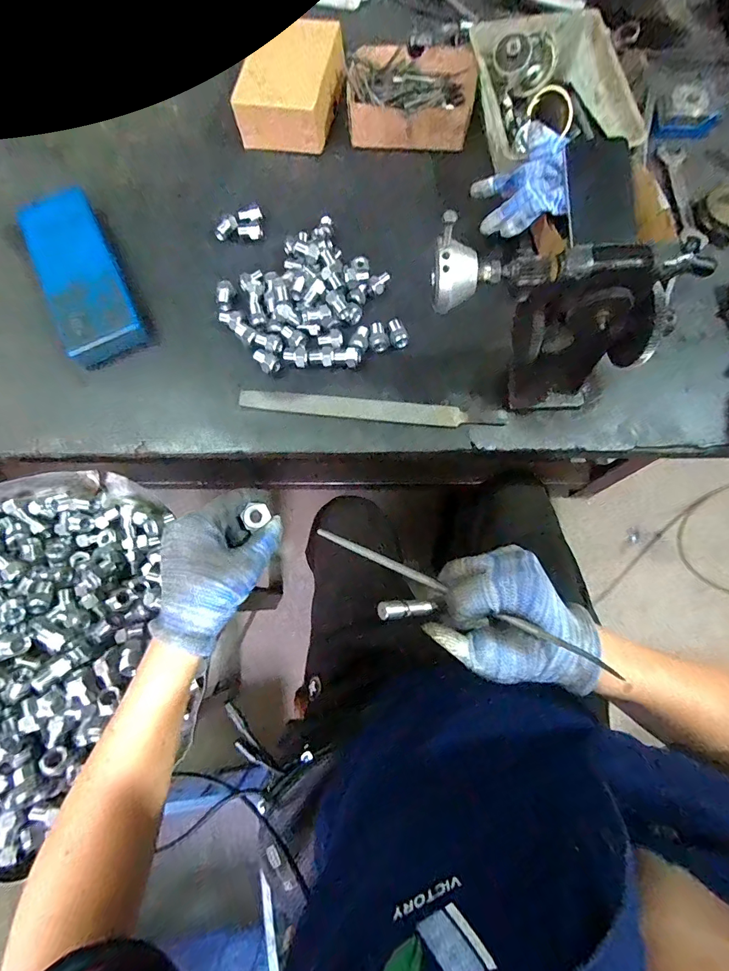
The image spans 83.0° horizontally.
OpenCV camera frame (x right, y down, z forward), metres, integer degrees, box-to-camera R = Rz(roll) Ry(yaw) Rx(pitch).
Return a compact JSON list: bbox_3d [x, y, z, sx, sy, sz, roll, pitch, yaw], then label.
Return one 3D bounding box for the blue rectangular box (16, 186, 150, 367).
[{"bbox_3d":[-0.352,-0.263,0.515,0.088,0.033,0.261,-27,75,-6],"label":"blue rectangular box"}]

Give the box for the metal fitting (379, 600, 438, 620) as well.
[{"bbox_3d":[0.028,0.077,0.260,0.041,0.007,0.010,4,72,-30],"label":"metal fitting"}]

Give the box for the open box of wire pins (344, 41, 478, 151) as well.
[{"bbox_3d":[0.065,-0.556,0.582,0.171,0.043,0.161,3,75,3],"label":"open box of wire pins"}]

